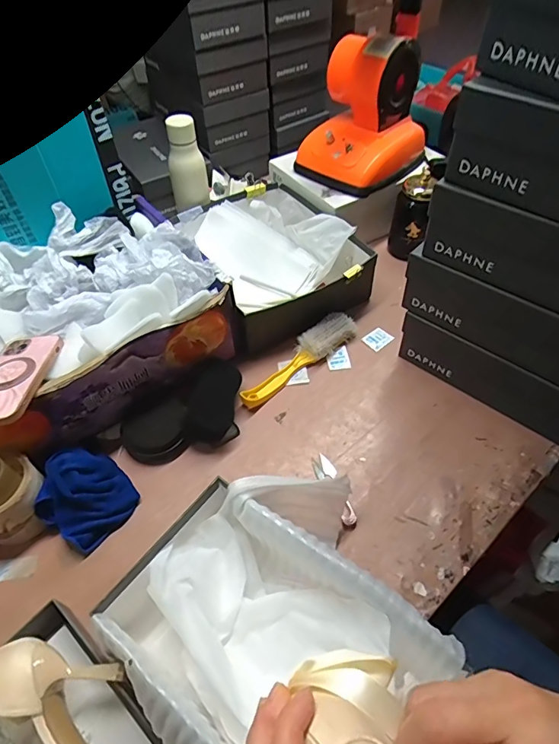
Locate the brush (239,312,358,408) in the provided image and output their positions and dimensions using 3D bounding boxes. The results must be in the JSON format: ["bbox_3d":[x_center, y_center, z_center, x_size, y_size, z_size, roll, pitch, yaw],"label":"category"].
[{"bbox_3d":[0.033,-0.019,0.712,0.055,0.043,0.230,36,61,27],"label":"brush"}]

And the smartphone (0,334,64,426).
[{"bbox_3d":[-0.318,0.006,0.534,0.074,0.015,0.149,-4,42,2],"label":"smartphone"}]

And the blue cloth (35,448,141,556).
[{"bbox_3d":[-0.244,0.154,0.566,0.104,0.067,0.103,31,58,24],"label":"blue cloth"}]

